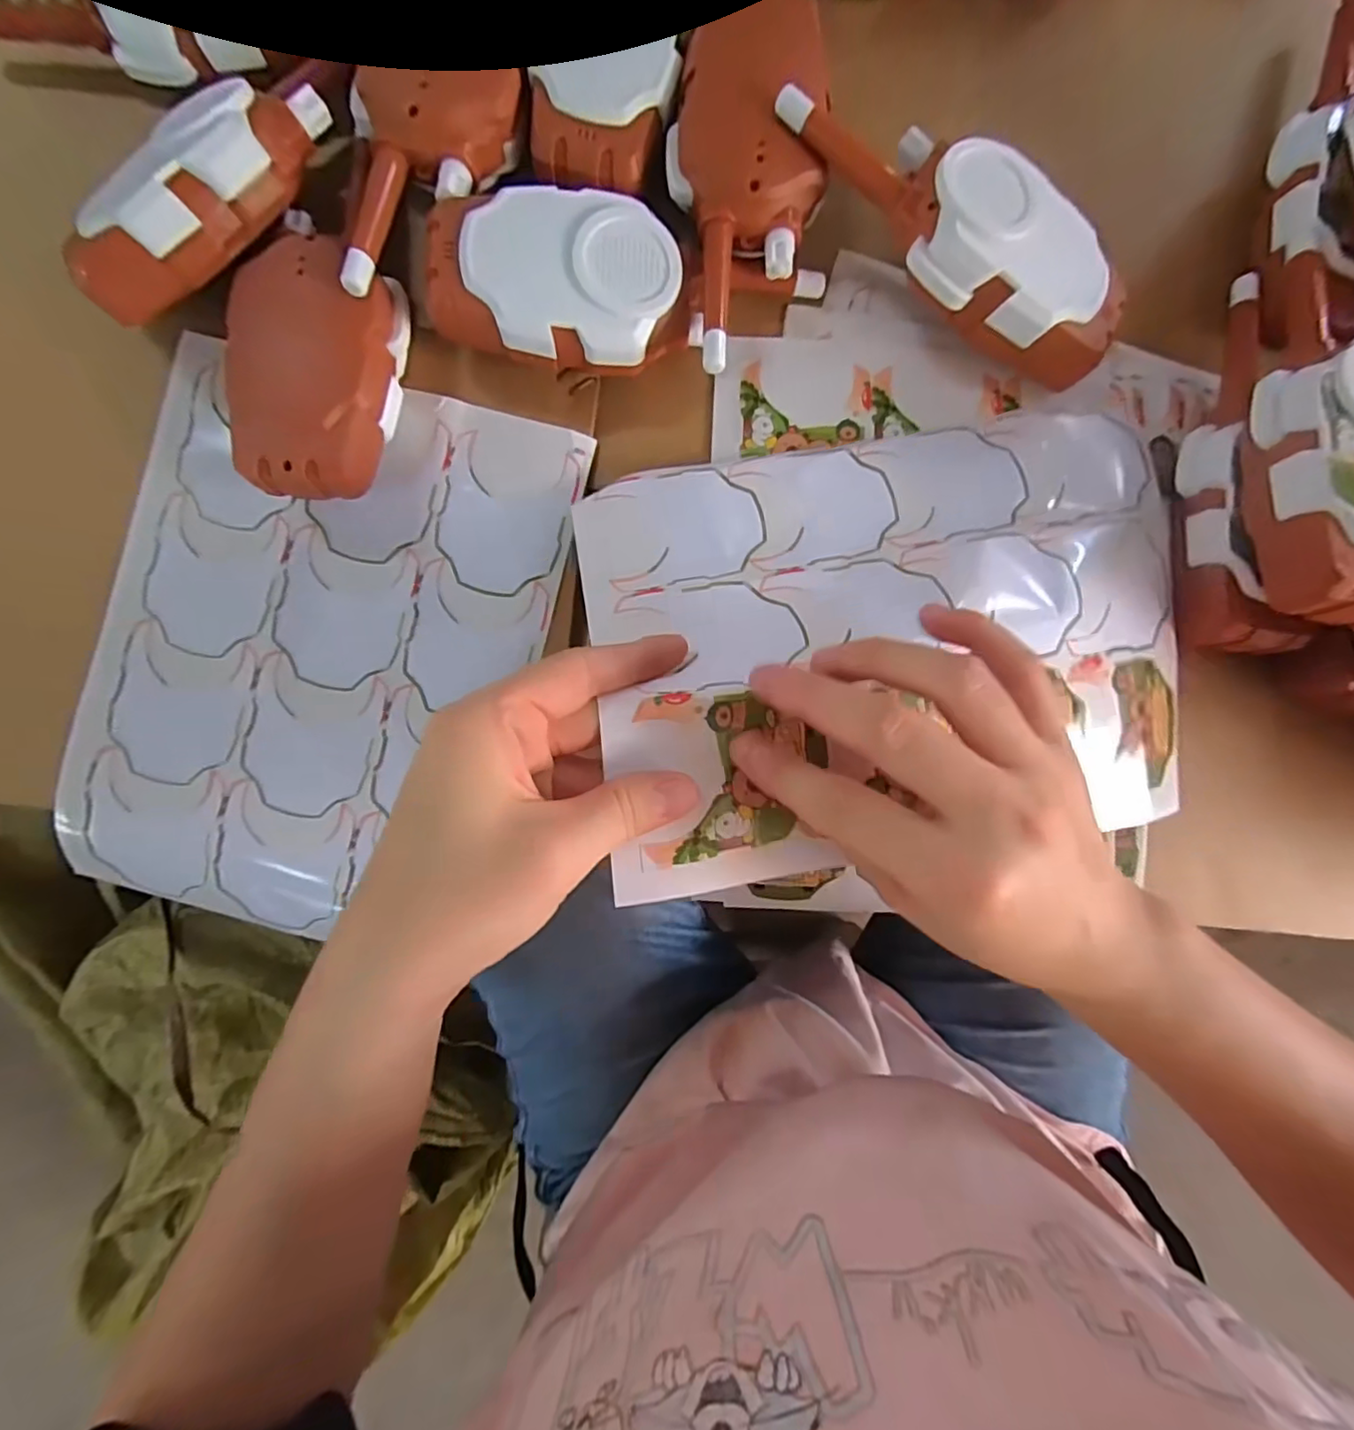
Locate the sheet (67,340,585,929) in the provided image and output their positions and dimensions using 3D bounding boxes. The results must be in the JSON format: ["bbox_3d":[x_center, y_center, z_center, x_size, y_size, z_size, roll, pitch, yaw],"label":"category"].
[{"bbox_3d":[-0.164,-0.027,0.281,0.192,0.018,0.253,15,88,-1],"label":"sheet"}]

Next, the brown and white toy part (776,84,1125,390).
[{"bbox_3d":[0.122,-0.209,0.263,0.160,0.045,0.066,41,88,0],"label":"brown and white toy part"}]

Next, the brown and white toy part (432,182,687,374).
[{"bbox_3d":[-0.048,-0.183,0.262,0.104,0.040,0.064,6,88,-1],"label":"brown and white toy part"}]

